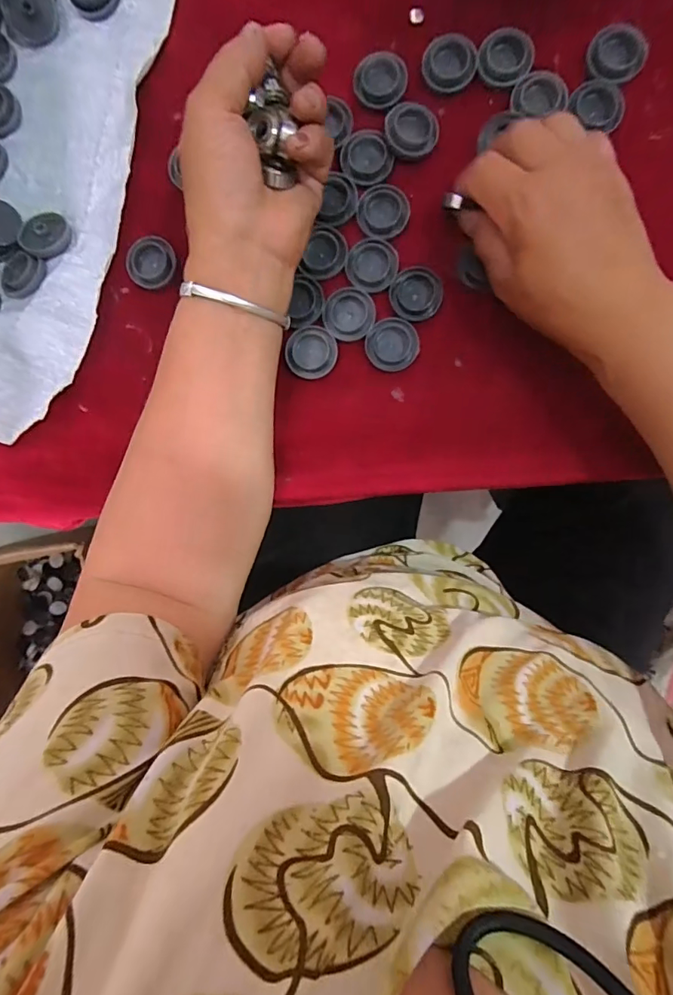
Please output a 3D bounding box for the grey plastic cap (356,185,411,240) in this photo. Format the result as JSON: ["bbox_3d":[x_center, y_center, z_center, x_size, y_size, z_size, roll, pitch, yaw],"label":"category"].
[{"bbox_3d":[0.030,-0.185,0.303,0.032,0.004,0.033,0,93,5],"label":"grey plastic cap"}]

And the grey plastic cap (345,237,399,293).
[{"bbox_3d":[0.023,-0.151,0.305,0.033,0.004,0.034,0,93,5],"label":"grey plastic cap"}]

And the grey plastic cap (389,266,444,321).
[{"bbox_3d":[0.051,-0.131,0.302,0.033,0.004,0.033,0,93,5],"label":"grey plastic cap"}]

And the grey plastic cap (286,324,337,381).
[{"bbox_3d":[-0.016,-0.096,0.310,0.032,0.004,0.033,0,93,5],"label":"grey plastic cap"}]

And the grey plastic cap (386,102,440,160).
[{"bbox_3d":[0.048,-0.234,0.300,0.033,0.011,0.027,-1,93,6],"label":"grey plastic cap"}]

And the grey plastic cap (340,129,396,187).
[{"bbox_3d":[0.020,-0.220,0.305,0.032,0.009,0.030,0,93,5],"label":"grey plastic cap"}]

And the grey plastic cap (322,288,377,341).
[{"bbox_3d":[0.008,-0.120,0.307,0.033,0.004,0.033,0,93,5],"label":"grey plastic cap"}]

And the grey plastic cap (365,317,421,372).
[{"bbox_3d":[0.037,-0.100,0.305,0.034,0.004,0.033,6,94,5],"label":"grey plastic cap"}]

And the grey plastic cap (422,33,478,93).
[{"bbox_3d":[0.071,-0.273,0.296,0.033,0.009,0.028,15,95,4],"label":"grey plastic cap"}]

